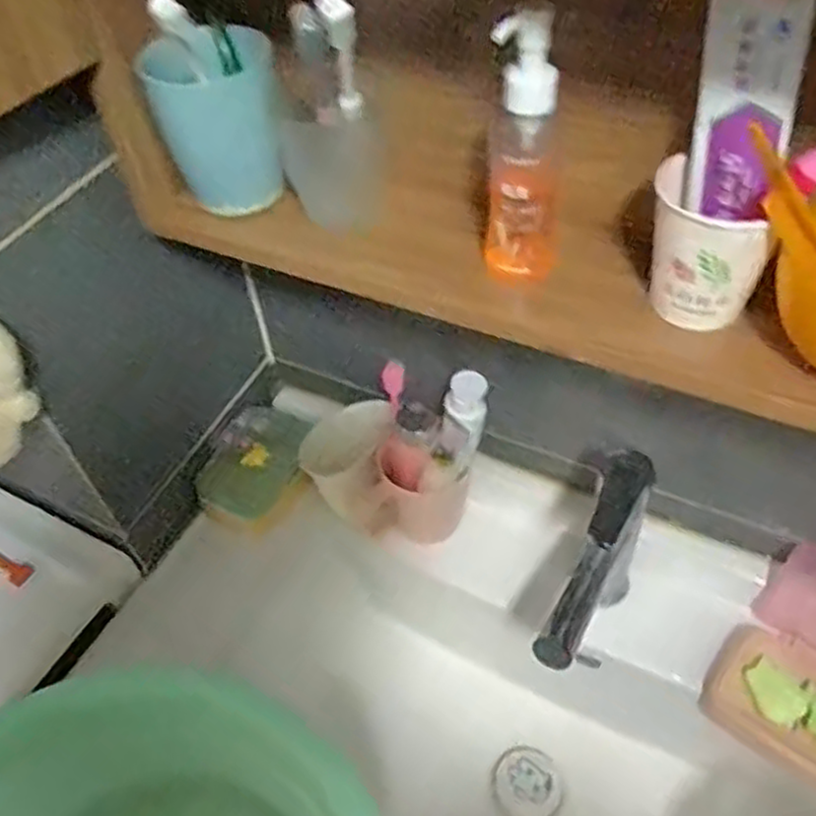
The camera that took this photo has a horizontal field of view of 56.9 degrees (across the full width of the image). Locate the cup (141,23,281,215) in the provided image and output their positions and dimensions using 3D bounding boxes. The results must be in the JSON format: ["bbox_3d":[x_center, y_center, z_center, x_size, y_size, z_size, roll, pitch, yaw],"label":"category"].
[{"bbox_3d":[-0.123,-0.186,0.508,0.080,0.104,0.063,-16,50,-8],"label":"cup"}]

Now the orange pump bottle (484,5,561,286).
[{"bbox_3d":[0.066,-0.143,0.422,0.039,0.152,0.043,3,50,9],"label":"orange pump bottle"}]

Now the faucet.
[{"bbox_3d":[0.145,0.150,0.598,0.038,0.181,0.160,20,55,21],"label":"faucet"}]

